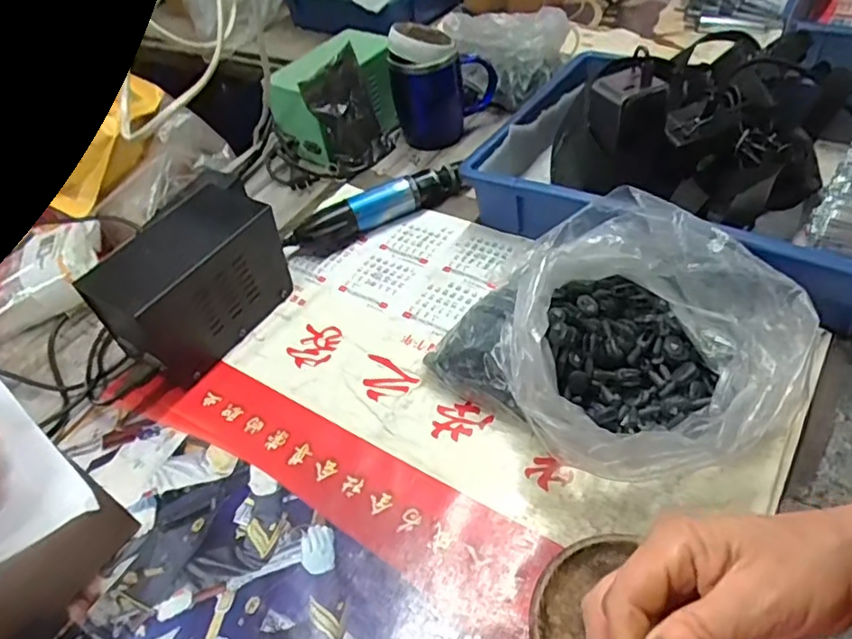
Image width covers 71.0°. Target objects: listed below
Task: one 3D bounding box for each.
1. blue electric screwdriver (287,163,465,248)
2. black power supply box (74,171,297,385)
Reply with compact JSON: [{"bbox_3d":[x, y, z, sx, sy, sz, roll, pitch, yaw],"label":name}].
[{"bbox_3d":[-0.056,-0.124,0.671,0.205,0.045,0.034,-24,47,-12],"label":"blue electric screwdriver"},{"bbox_3d":[-0.220,-0.038,0.577,0.099,0.103,0.169,22,55,28],"label":"black power supply box"}]

